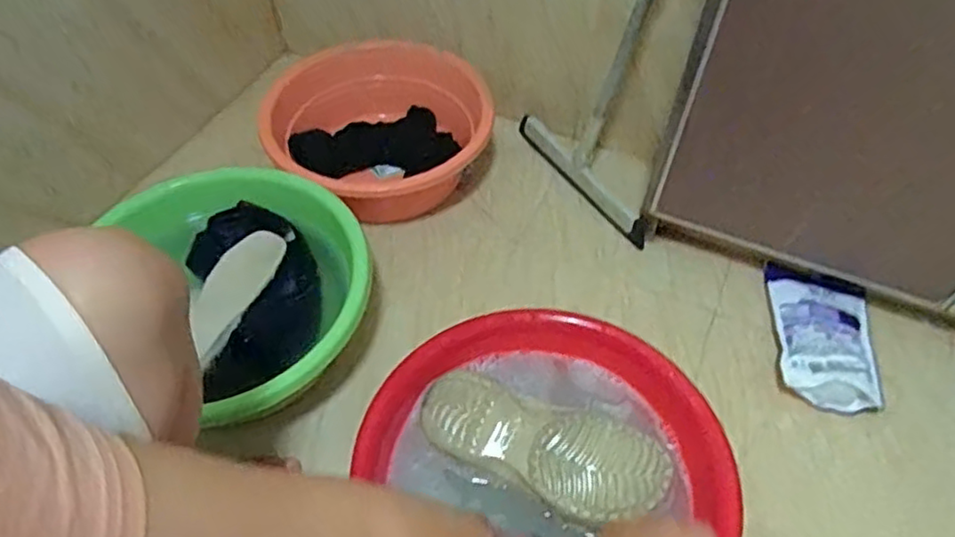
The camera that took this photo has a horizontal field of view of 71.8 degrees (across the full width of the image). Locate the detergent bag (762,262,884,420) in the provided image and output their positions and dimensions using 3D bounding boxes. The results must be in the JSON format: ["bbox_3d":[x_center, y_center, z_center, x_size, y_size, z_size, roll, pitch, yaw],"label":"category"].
[{"bbox_3d":[0.452,0.084,0.864,0.124,0.040,0.209,10,54,6],"label":"detergent bag"}]

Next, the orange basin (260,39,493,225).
[{"bbox_3d":[-0.131,-0.220,1.065,0.321,0.144,0.320,1,53,-1],"label":"orange basin"}]

